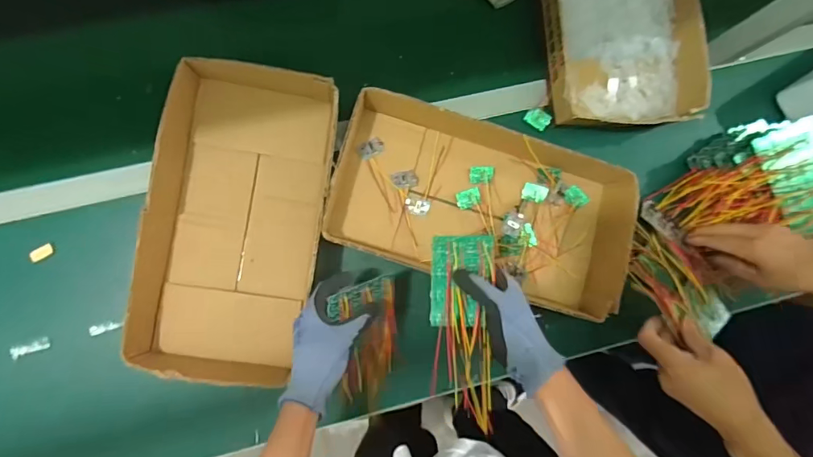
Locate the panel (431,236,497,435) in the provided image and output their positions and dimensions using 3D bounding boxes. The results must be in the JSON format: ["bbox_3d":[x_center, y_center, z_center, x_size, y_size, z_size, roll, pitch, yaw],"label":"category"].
[{"bbox_3d":[0.060,0.106,0.494,0.068,0.013,0.198,0,75,11],"label":"panel"}]

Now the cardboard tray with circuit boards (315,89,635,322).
[{"bbox_3d":[0.107,-0.034,0.660,0.422,0.073,0.216,16,84,-4],"label":"cardboard tray with circuit boards"}]

